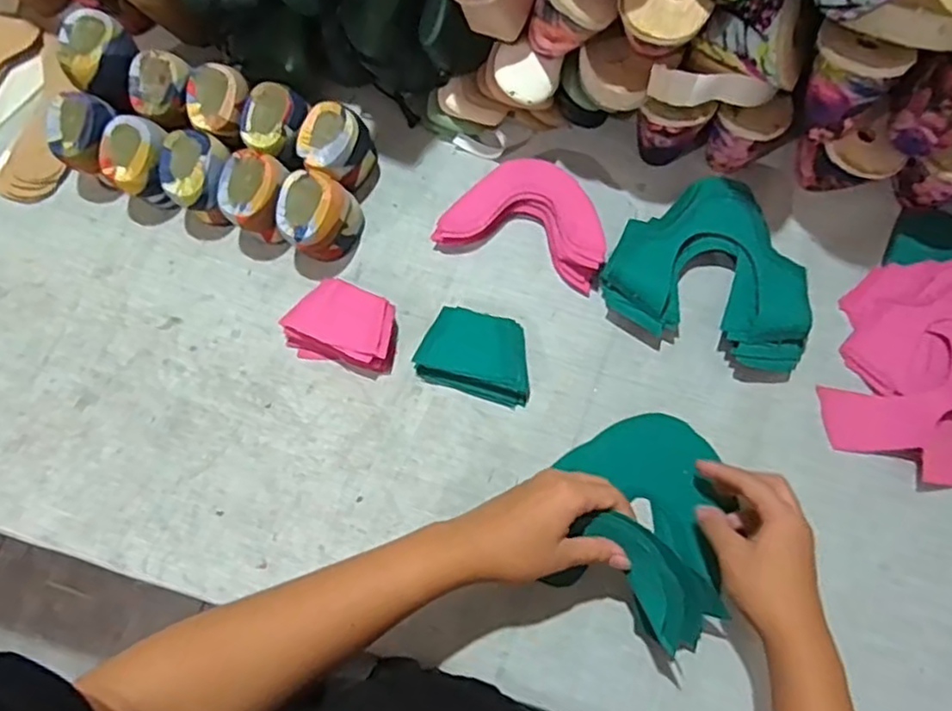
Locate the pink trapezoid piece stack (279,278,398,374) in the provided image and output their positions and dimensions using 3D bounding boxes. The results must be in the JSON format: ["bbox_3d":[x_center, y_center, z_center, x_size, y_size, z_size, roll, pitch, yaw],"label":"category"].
[{"bbox_3d":[-0.109,-0.026,0.560,0.089,0.034,0.065,14,73,5],"label":"pink trapezoid piece stack"}]

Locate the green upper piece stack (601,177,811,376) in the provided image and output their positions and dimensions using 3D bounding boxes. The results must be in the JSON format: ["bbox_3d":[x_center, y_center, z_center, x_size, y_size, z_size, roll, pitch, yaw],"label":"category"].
[{"bbox_3d":[0.197,-0.073,0.559,0.162,0.034,0.134,18,74,7],"label":"green upper piece stack"}]

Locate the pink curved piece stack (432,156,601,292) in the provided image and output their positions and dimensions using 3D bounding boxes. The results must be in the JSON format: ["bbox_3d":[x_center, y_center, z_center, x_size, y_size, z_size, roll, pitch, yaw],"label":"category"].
[{"bbox_3d":[0.046,-0.120,0.586,0.138,0.030,0.092,18,74,7],"label":"pink curved piece stack"}]

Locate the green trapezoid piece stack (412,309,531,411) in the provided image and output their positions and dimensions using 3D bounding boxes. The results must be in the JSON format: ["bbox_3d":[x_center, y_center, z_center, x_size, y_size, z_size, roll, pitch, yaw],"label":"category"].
[{"bbox_3d":[0.003,-0.003,0.555,0.092,0.025,0.067,17,73,6],"label":"green trapezoid piece stack"}]

